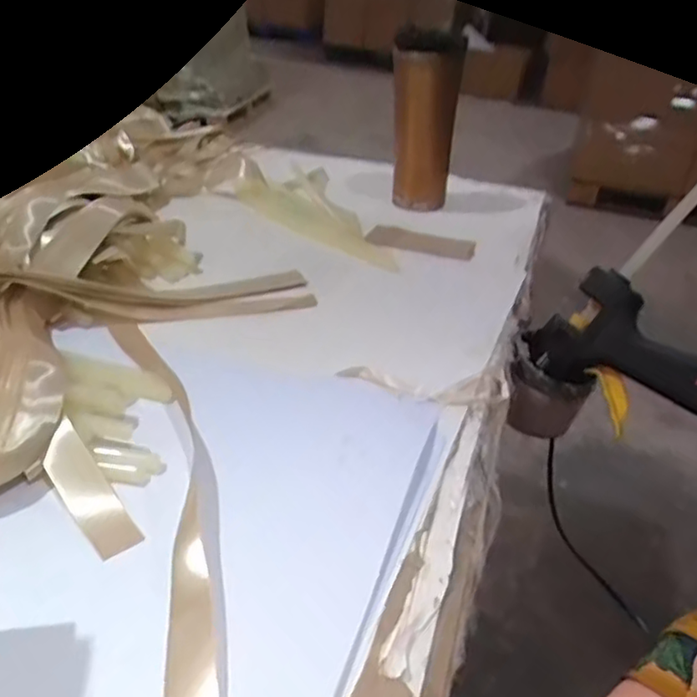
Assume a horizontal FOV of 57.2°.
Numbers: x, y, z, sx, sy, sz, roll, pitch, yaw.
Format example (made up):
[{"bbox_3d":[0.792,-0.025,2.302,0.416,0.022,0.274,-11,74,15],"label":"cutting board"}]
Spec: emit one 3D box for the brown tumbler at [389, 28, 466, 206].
[{"bbox_3d":[0.087,-0.262,0.756,0.074,0.204,0.060,4,32,2],"label":"brown tumbler"}]

